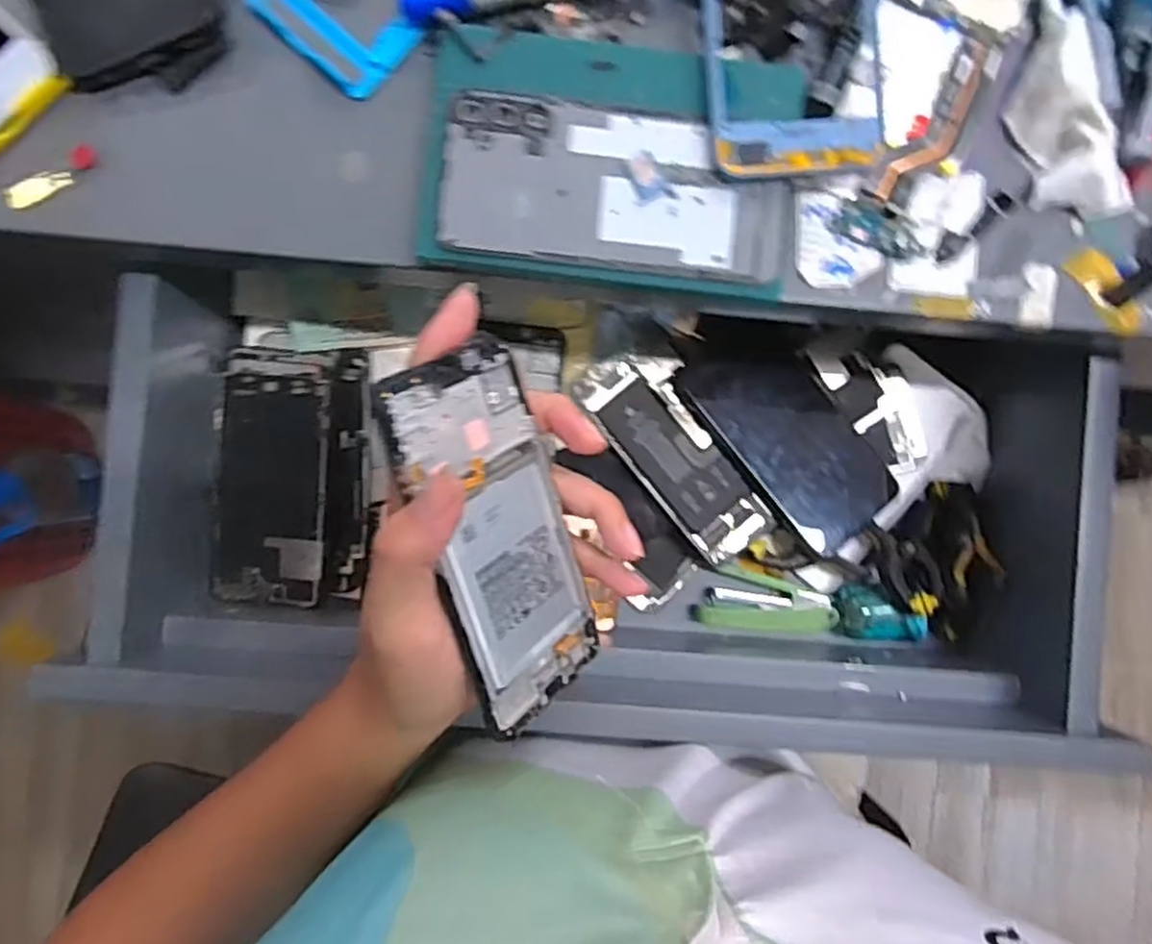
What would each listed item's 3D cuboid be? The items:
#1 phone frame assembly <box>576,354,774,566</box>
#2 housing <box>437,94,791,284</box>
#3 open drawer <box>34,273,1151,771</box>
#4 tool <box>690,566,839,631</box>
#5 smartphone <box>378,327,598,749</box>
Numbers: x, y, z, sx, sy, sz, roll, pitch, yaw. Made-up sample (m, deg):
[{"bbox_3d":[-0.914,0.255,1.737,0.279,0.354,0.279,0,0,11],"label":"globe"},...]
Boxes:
[{"bbox_3d":[0.066,-0.012,0.491,0.059,0.009,0.150,-35,89,-3],"label":"phone frame assembly"},{"bbox_3d":[0.018,-0.128,0.337,0.152,0.013,0.067,6,88,-2],"label":"housing"},{"bbox_3d":[0.027,0.017,0.445,0.551,0.128,0.265,4,88,-2],"label":"open drawer"},{"bbox_3d":[0.129,0.090,0.504,0.090,0.019,0.040,10,87,-2],"label":"tool"},{"bbox_3d":[-0.029,0.028,0.307,0.071,0.006,0.152,-32,112,-45],"label":"smartphone"}]

